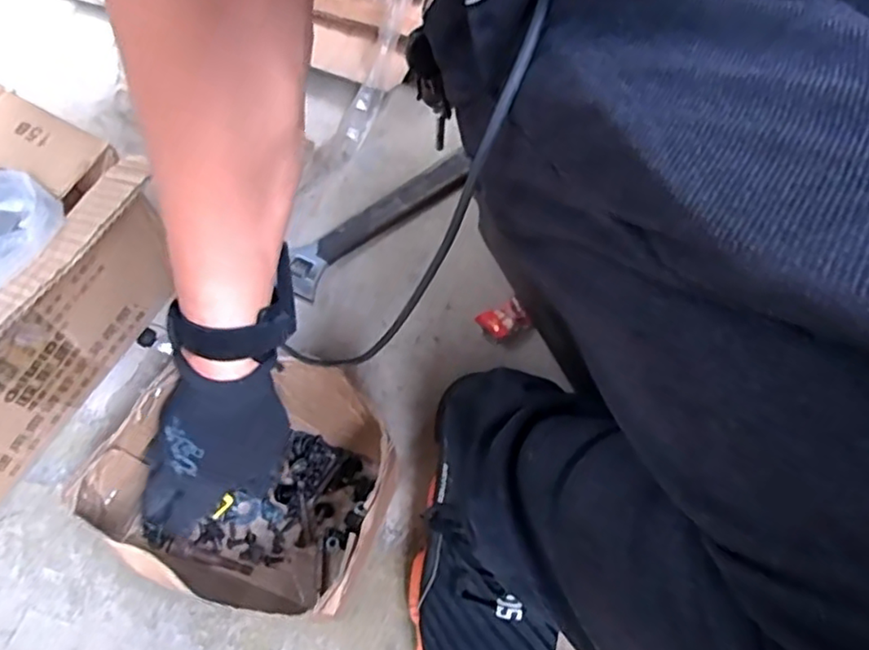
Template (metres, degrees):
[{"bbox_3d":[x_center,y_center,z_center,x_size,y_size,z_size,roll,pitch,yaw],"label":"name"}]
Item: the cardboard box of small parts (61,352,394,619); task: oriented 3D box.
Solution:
[{"bbox_3d":[-0.132,0.114,0.483,0.181,0.099,0.175,26,67,8],"label":"cardboard box of small parts"}]

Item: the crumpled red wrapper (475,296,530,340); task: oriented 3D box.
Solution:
[{"bbox_3d":[0.065,-0.005,0.586,0.046,0.019,0.030,-30,71,-15],"label":"crumpled red wrapper"}]

